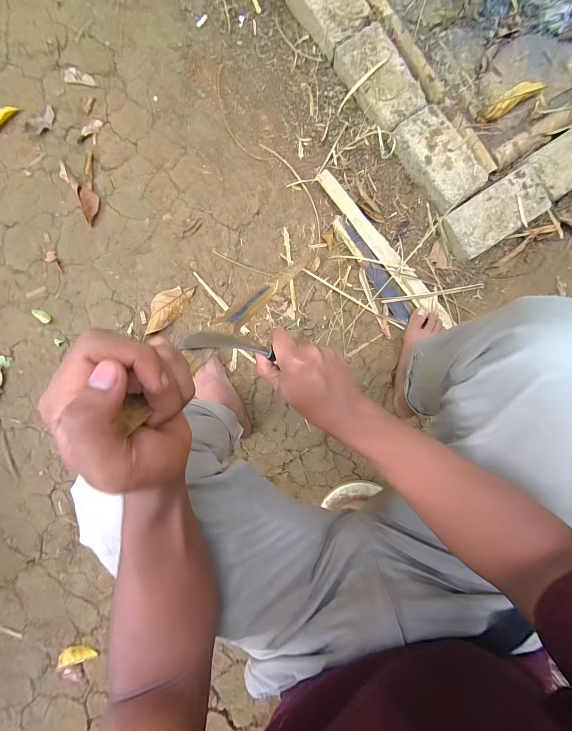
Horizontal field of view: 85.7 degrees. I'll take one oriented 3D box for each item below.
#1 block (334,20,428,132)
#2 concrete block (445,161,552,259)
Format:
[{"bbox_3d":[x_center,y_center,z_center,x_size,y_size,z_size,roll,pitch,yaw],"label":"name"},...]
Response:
[{"bbox_3d":[0.209,-0.623,0.682,0.120,0.050,0.211,-28,91,4],"label":"block"},{"bbox_3d":[0.453,-0.329,0.669,0.221,0.050,0.109,-33,90,4],"label":"concrete block"}]

